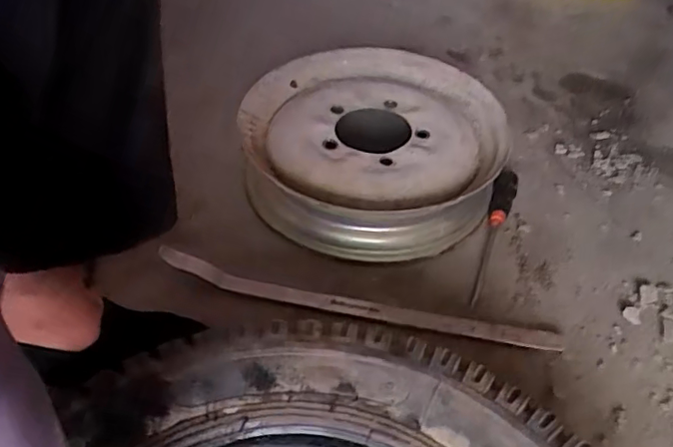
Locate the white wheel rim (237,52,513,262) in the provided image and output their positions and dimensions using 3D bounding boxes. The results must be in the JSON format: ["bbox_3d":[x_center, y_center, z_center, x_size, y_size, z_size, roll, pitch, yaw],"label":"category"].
[{"bbox_3d":[0.054,-0.109,0.834,0.371,0.087,0.360,-5,47,-6],"label":"white wheel rim"}]

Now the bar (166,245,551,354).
[{"bbox_3d":[0.023,0.090,0.670,0.469,0.035,0.026,10,47,7],"label":"bar"}]

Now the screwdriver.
[{"bbox_3d":[0.208,0.002,0.766,0.030,0.037,0.237,19,49,16],"label":"screwdriver"}]

